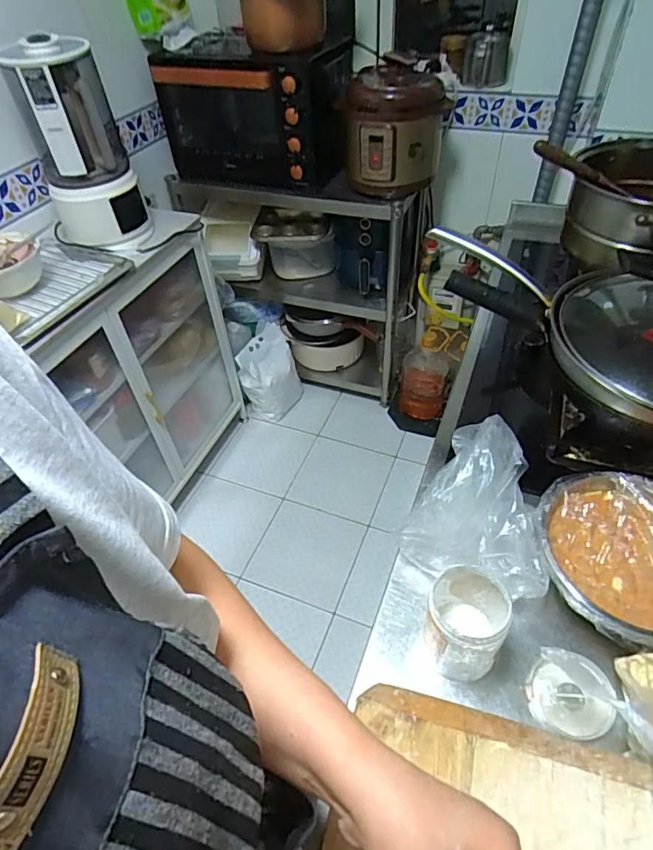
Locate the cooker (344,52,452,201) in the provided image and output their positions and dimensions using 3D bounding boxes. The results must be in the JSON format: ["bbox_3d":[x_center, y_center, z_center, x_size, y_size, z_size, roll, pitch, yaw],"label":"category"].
[{"bbox_3d":[0.190,-0.804,1.350,0.249,0.280,0.287,8,47,11],"label":"cooker"}]

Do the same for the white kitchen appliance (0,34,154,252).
[{"bbox_3d":[-0.553,-0.608,1.110,0.198,0.386,0.169,-20,48,-15],"label":"white kitchen appliance"}]

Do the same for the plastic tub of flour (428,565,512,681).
[{"bbox_3d":[0.153,0.220,0.546,0.082,0.110,0.089,15,49,18],"label":"plastic tub of flour"}]

